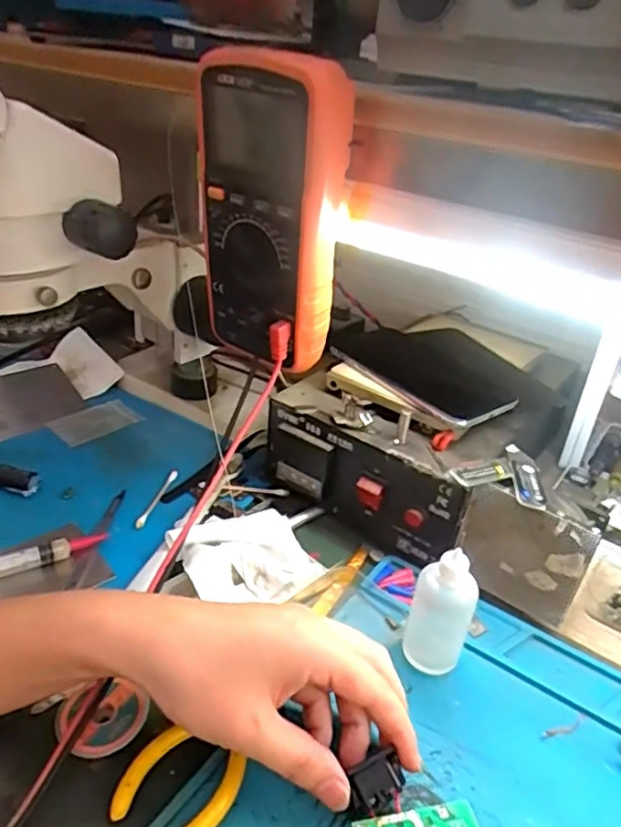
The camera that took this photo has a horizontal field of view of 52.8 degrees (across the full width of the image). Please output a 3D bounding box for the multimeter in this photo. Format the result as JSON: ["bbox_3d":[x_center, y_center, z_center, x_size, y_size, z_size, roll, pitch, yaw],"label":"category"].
[{"bbox_3d":[-0.026,-0.116,0.377,0.087,0.171,0.046,23,35,28],"label":"multimeter"}]

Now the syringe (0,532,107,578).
[{"bbox_3d":[-0.195,0.096,0.414,0.112,0.016,0.014,-13,35,-28],"label":"syringe"}]

